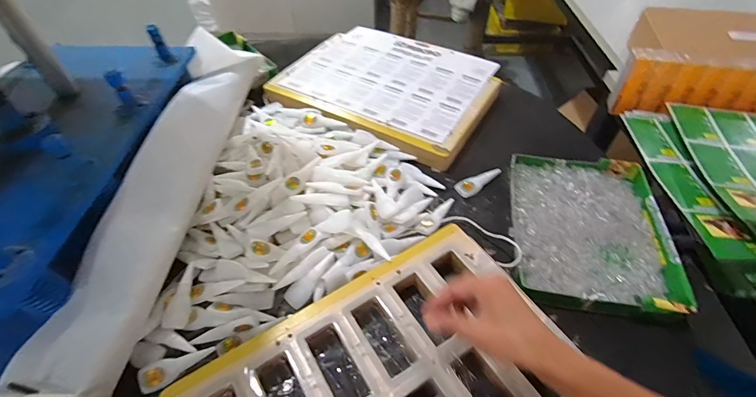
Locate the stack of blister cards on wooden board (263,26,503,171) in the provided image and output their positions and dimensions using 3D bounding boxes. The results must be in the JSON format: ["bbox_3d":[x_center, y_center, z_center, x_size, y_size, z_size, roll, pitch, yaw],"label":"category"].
[{"bbox_3d":[0.024,-0.249,0.799,0.411,0.033,0.335,23,54,19],"label":"stack of blister cards on wooden board"}]

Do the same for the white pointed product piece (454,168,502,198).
[{"bbox_3d":[0.170,-0.030,0.635,0.085,0.014,0.032,-29,55,-22],"label":"white pointed product piece"}]

